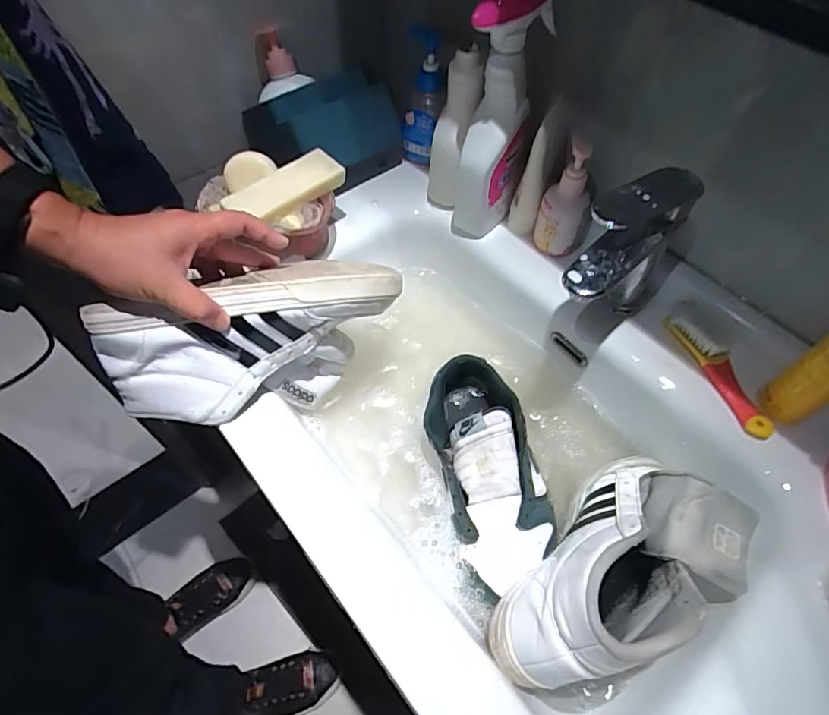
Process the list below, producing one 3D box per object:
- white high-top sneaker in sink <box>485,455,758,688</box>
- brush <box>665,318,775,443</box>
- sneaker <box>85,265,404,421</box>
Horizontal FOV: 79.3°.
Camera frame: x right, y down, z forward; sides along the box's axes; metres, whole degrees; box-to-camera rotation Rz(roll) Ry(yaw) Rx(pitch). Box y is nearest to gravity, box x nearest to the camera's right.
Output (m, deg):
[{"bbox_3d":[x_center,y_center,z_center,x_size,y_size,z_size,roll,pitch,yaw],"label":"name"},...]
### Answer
[{"bbox_3d":[0.178,0.177,0.428,0.246,0.124,0.132,-22,61,-27],"label":"white high-top sneaker in sink"},{"bbox_3d":[0.315,0.013,0.515,0.023,0.028,0.148,-19,59,-13],"label":"brush"},{"bbox_3d":[-0.146,-0.012,0.489,0.270,0.153,0.113,-12,60,-7],"label":"sneaker"}]

